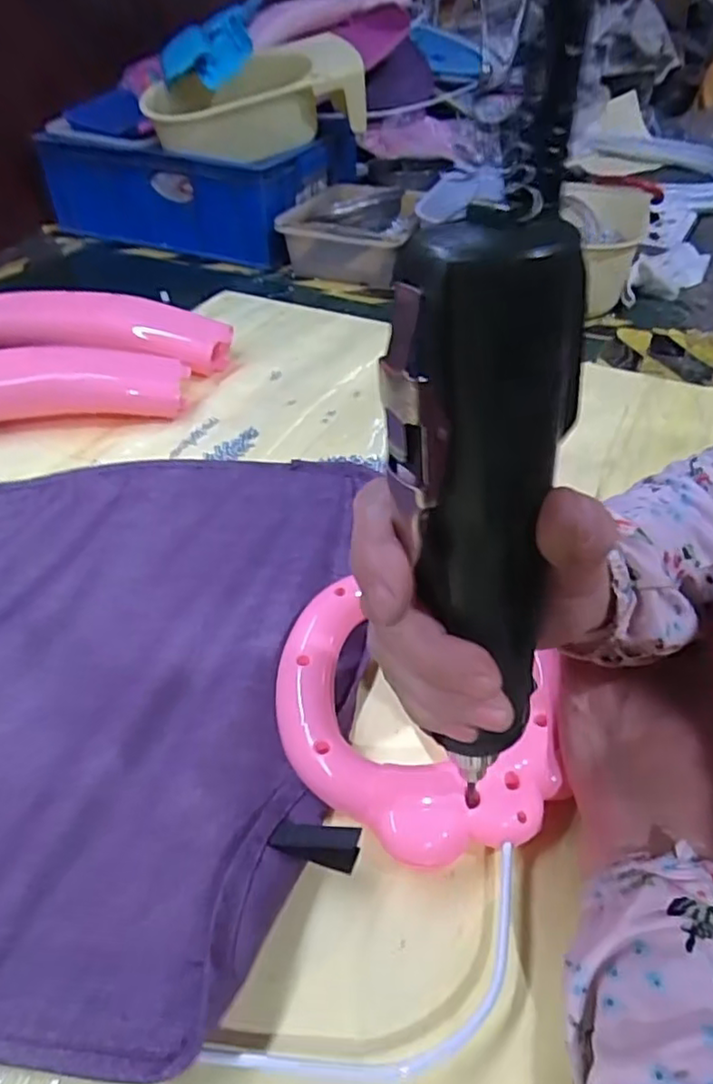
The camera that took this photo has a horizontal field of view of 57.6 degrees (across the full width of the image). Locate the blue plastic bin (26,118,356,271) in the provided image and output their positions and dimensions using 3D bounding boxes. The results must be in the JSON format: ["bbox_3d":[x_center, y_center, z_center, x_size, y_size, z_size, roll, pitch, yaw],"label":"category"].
[{"bbox_3d":[-0.232,-0.546,0.992,0.429,0.148,0.222,17,44,19],"label":"blue plastic bin"}]

